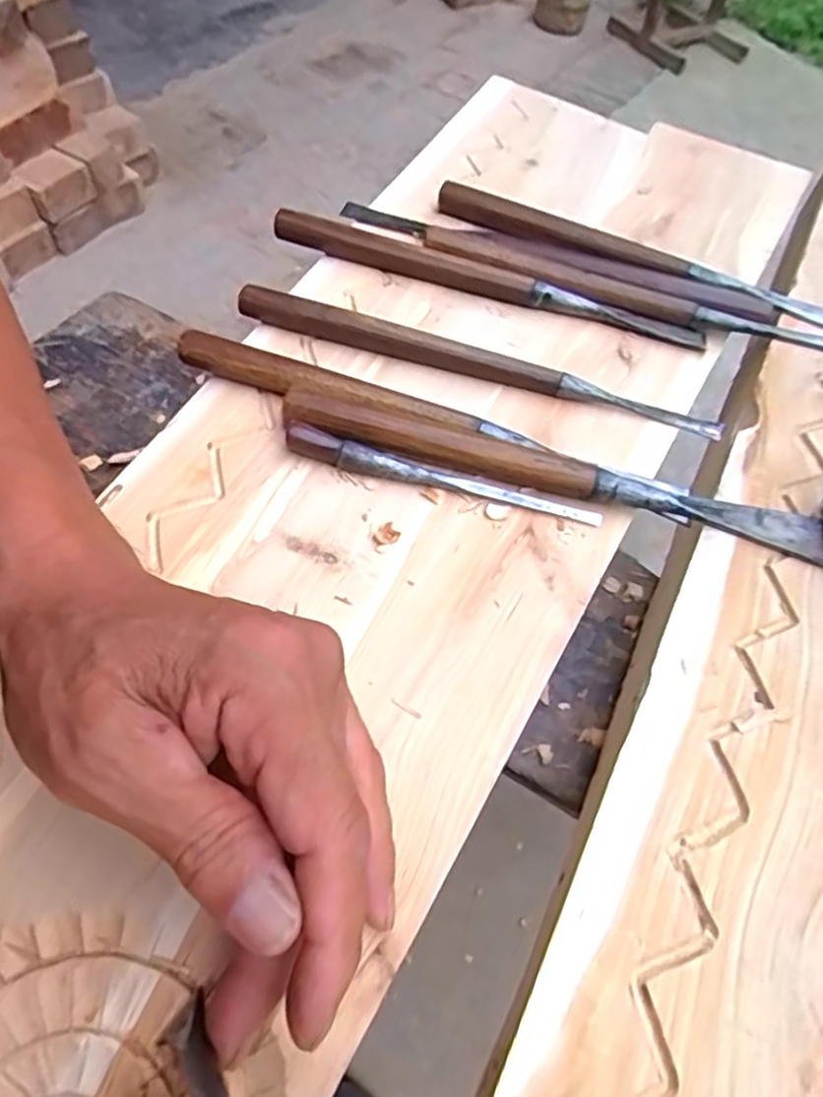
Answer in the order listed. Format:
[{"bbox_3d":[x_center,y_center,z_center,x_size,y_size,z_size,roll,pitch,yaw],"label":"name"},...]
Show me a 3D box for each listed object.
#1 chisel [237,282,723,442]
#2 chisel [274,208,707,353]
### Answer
[{"bbox_3d":[0.034,-0.098,0.346,0.250,0.013,0.022,18,57,8],"label":"chisel"},{"bbox_3d":[0.044,-0.156,0.389,0.247,0.020,0.018,14,56,5],"label":"chisel"}]

